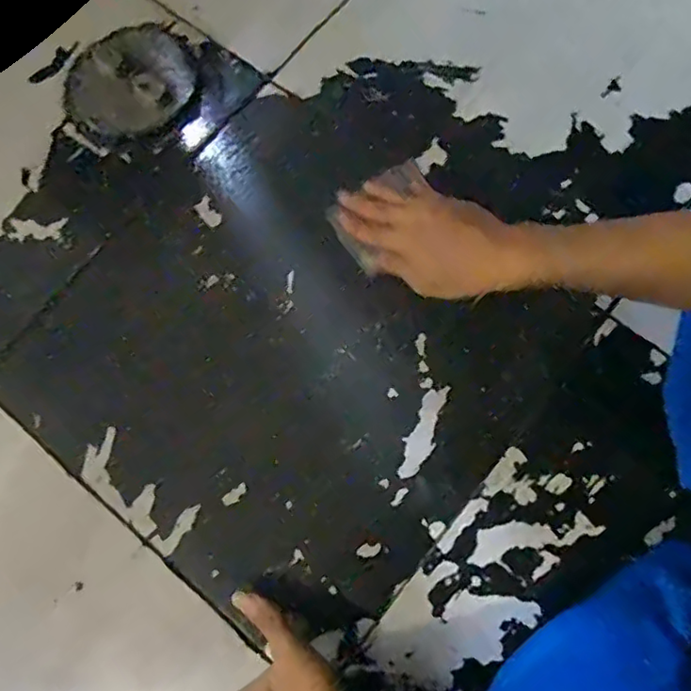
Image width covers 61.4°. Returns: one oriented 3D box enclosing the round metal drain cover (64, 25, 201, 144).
[{"bbox_3d":[-0.211,-0.260,0.576,0.127,0.012,0.124,0,75,2],"label":"round metal drain cover"}]

